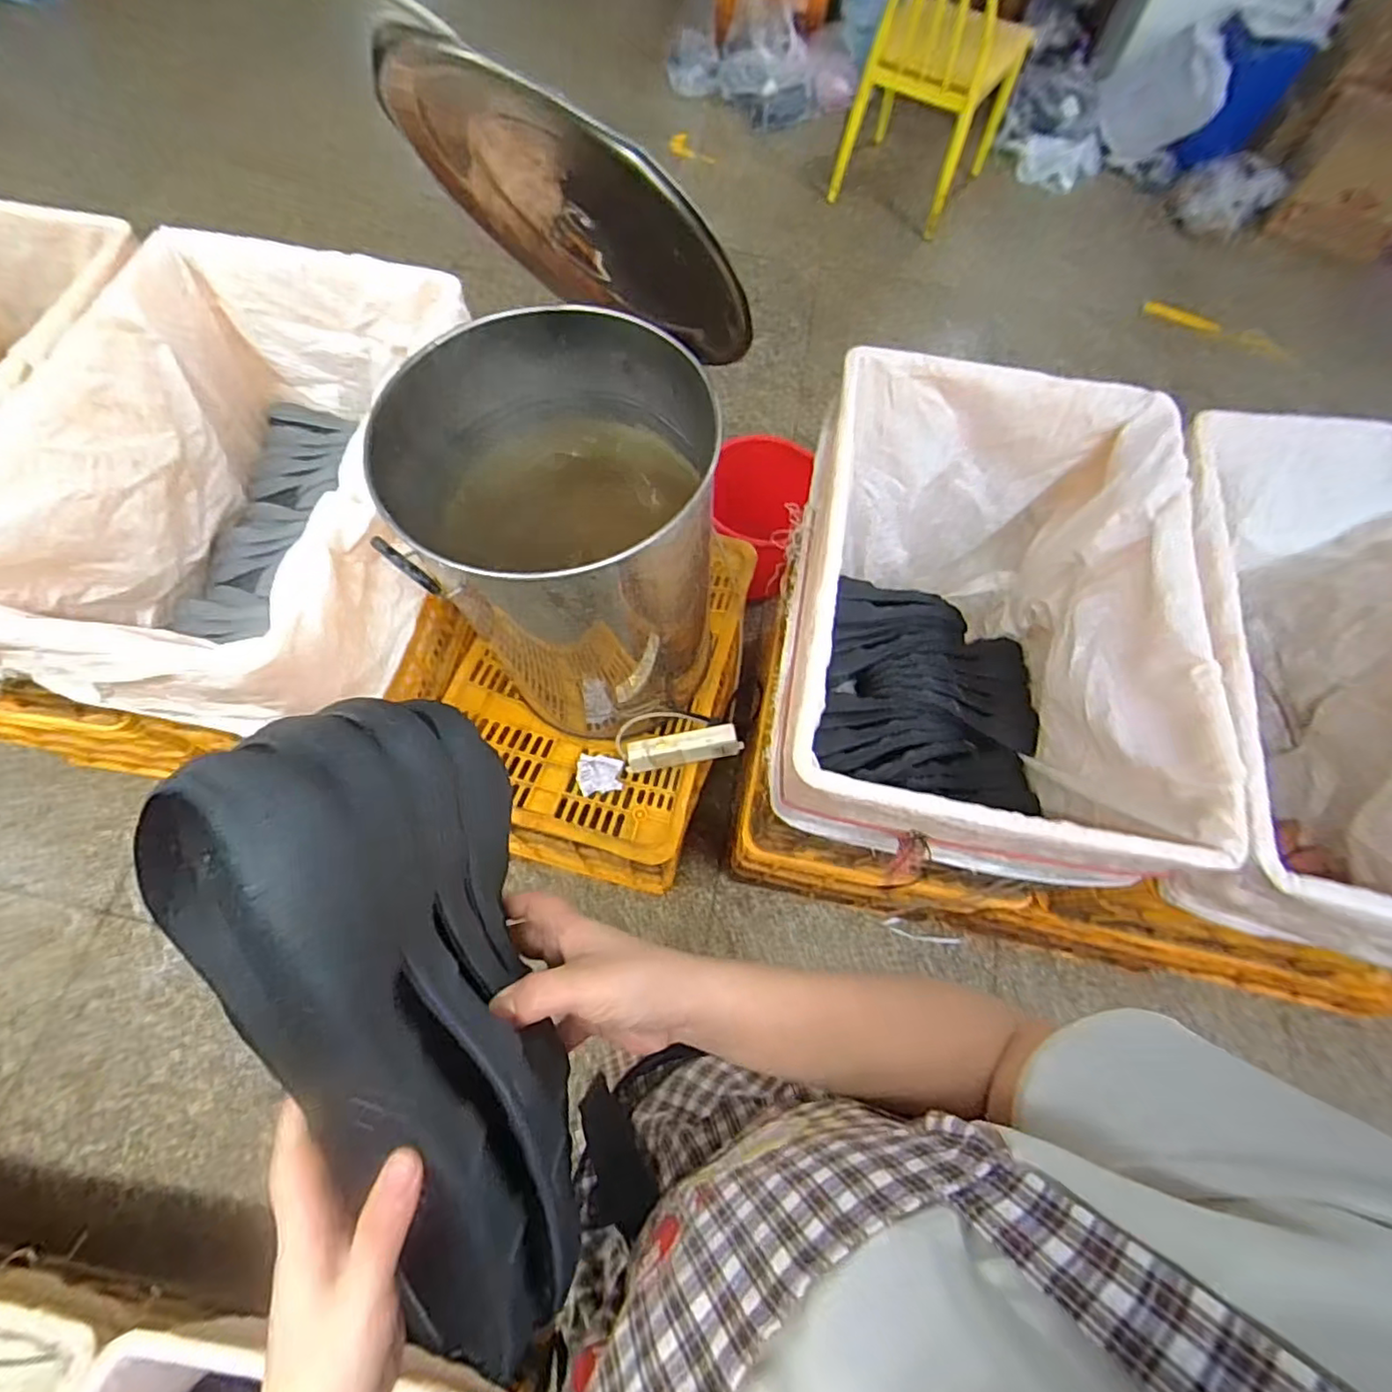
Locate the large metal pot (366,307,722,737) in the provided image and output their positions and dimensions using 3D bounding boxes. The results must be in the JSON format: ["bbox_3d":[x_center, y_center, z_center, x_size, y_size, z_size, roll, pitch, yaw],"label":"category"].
[{"bbox_3d":[-0.170,-0.208,0.909,0.379,0.490,0.389,1,67,-3],"label":"large metal pot"}]

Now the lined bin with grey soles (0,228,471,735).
[{"bbox_3d":[-0.625,-0.284,0.934,0.492,0.343,0.673,7,67,0],"label":"lined bin with grey soles"}]

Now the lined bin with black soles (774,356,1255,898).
[{"bbox_3d":[0.374,-0.096,0.905,0.471,0.347,0.676,12,67,1],"label":"lined bin with black soles"}]

